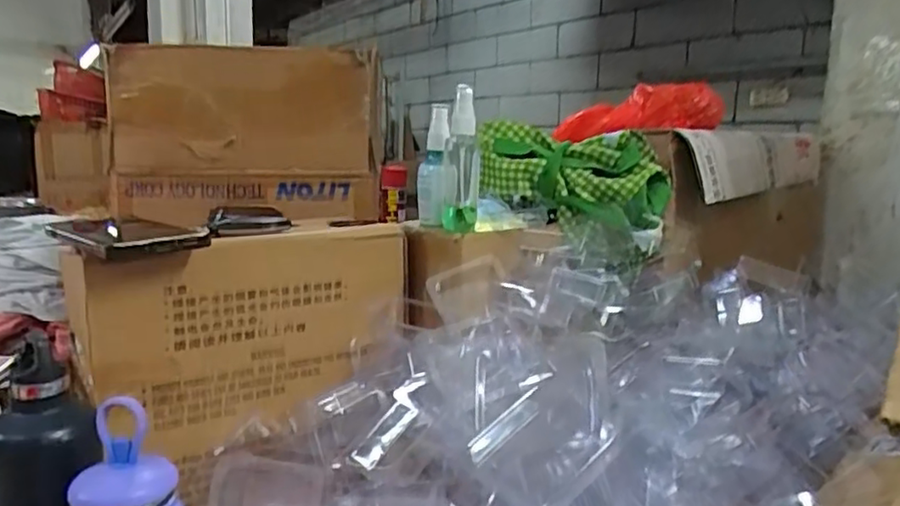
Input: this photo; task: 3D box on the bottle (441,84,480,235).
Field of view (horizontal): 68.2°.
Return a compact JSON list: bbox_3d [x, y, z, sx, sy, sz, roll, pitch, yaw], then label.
[{"bbox_3d":[0.011,-0.089,0.639,0.034,0.131,0.043,1,9,1],"label":"bottle"}]

